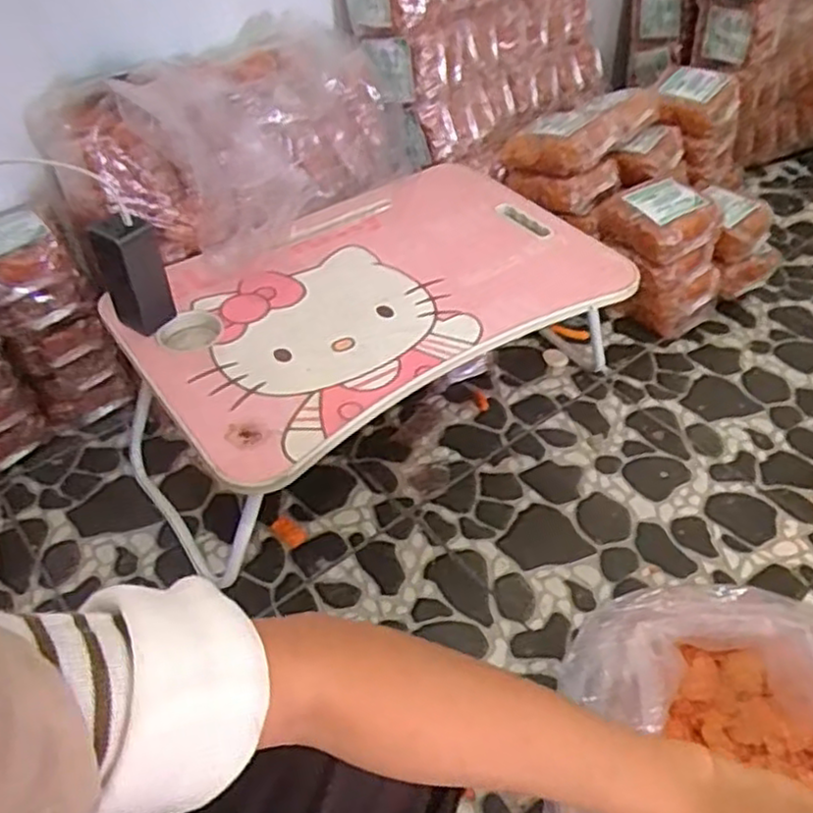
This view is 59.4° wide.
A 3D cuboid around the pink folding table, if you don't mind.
[{"bbox_3d":[-0.036,-0.058,0.952,0.607,0.270,0.359,-28,51,-25],"label":"pink folding table"}]

